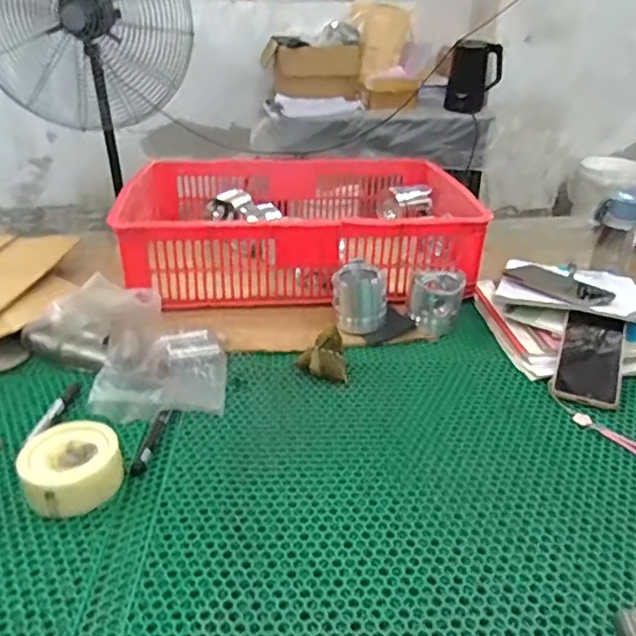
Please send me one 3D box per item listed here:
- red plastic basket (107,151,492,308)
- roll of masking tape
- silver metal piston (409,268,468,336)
[{"bbox_3d":[-0.035,-0.175,1.118,0.587,0.157,0.442,-3,28,-5],"label":"red plastic basket"},{"bbox_3d":[-0.253,0.156,0.609,0.096,0.056,0.096,0,29,0],"label":"roll of masking tape"},{"bbox_3d":[0.185,-0.023,0.920,0.081,0.080,0.090,8,30,13],"label":"silver metal piston"}]

